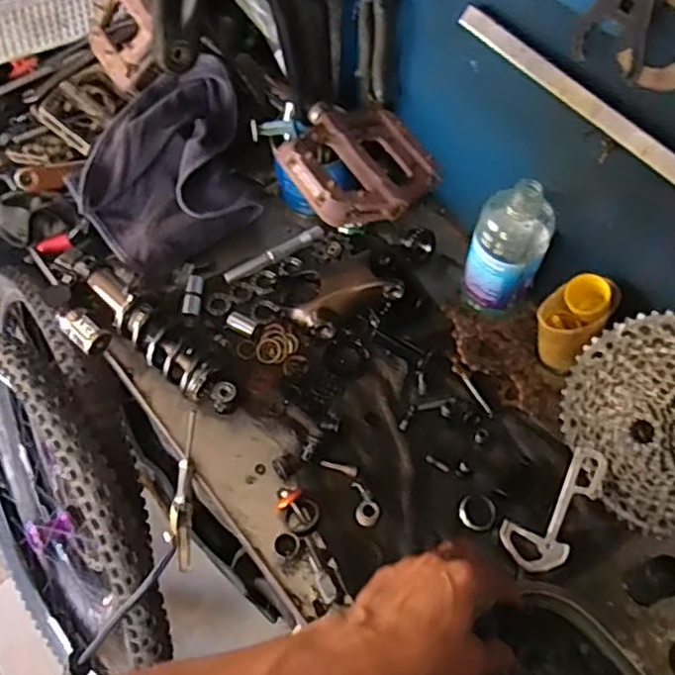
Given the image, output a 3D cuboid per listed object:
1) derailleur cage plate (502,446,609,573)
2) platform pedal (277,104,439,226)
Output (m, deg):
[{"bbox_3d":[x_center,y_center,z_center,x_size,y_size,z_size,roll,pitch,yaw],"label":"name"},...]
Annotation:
[{"bbox_3d":[0.203,0.157,0.606,0.058,0.012,0.124,32,84,16],"label":"derailleur cage plate"},{"bbox_3d":[0.013,-0.133,0.491,0.109,0.028,0.107,-32,64,-19],"label":"platform pedal"}]

